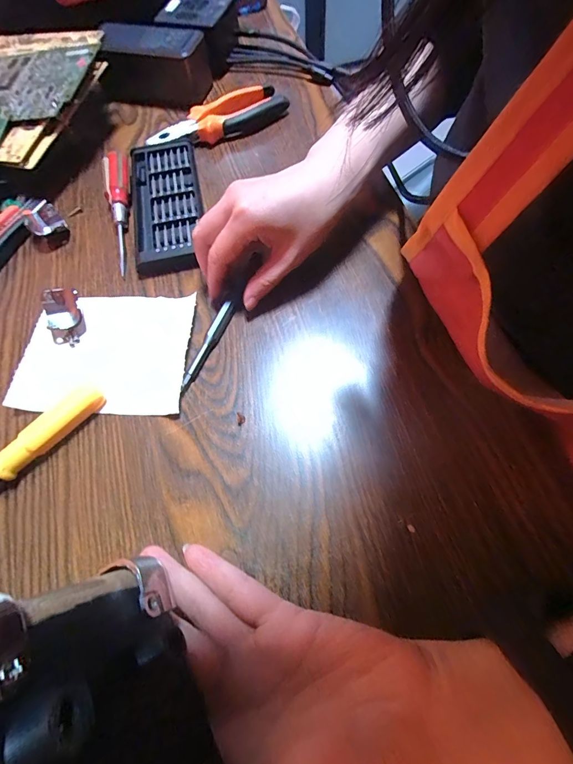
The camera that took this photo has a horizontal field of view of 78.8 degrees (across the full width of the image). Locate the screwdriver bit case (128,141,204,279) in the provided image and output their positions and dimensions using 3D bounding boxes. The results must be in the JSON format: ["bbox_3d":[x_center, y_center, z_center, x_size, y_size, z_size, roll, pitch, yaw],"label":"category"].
[{"bbox_3d":[-0.119,-0.172,0.339,0.069,0.016,0.160,-12,66,-1],"label":"screwdriver bit case"}]

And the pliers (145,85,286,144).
[{"bbox_3d":[-0.074,-0.290,0.387,0.155,0.021,0.048,-30,68,-9],"label":"pliers"}]

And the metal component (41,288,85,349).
[{"bbox_3d":[-0.182,-0.053,0.286,0.028,0.021,0.044,-19,66,-4],"label":"metal component"}]

